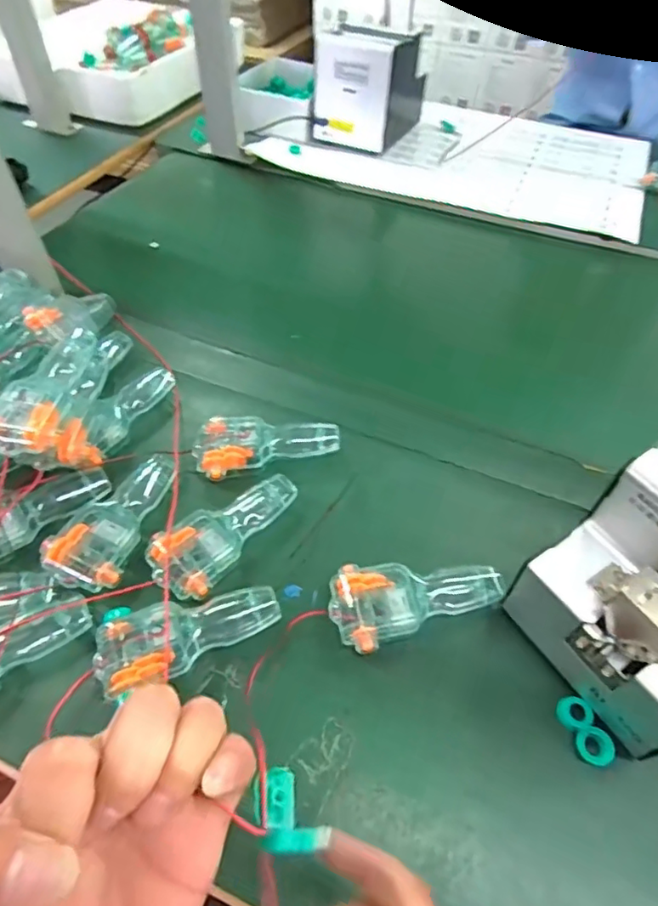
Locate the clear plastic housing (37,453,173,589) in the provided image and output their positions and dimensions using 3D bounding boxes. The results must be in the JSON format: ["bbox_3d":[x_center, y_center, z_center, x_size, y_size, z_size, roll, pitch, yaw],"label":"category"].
[{"bbox_3d":[-0.173,0.048,0.443,0.057,0.023,0.123,12,52,8],"label":"clear plastic housing"}]

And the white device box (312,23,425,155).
[{"bbox_3d":[0.068,-0.596,0.895,0.121,0.146,0.179,22,54,15],"label":"white device box"}]

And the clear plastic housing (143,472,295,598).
[{"bbox_3d":[-0.085,0.057,0.440,0.056,0.019,0.126,29,56,20],"label":"clear plastic housing"}]

